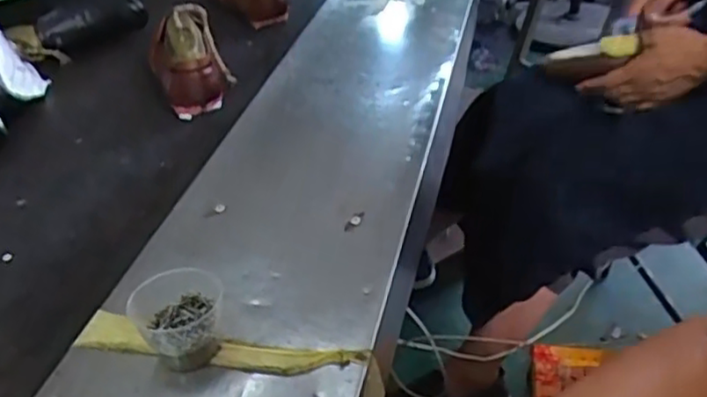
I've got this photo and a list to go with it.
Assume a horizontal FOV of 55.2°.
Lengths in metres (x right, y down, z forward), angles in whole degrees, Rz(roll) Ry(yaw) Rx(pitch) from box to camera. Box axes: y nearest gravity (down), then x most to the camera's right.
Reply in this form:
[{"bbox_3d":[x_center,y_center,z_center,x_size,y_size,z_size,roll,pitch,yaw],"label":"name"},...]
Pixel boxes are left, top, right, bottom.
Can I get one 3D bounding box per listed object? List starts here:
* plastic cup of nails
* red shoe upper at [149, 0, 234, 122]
[{"bbox_3d":[-0.127,0.091,0.502,0.065,0.046,0.067,-19,40,-20],"label":"plastic cup of nails"},{"bbox_3d":[-0.219,-0.187,0.906,0.098,0.105,0.117,-14,37,-11],"label":"red shoe upper"}]

